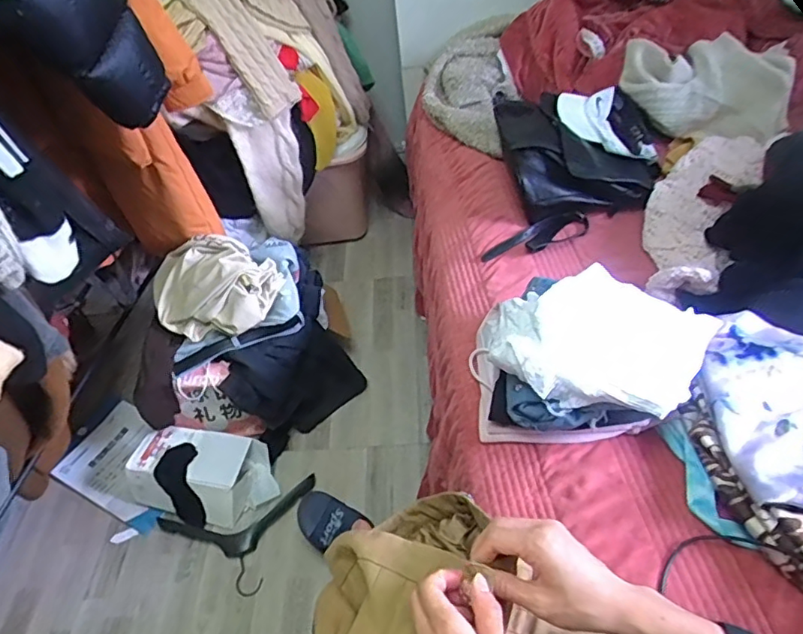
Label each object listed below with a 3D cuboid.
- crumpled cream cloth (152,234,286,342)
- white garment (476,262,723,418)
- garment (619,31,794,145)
[{"bbox_3d":[-0.441,-0.067,1.294,0.308,0.156,0.215,18,52,23],"label":"crumpled cream cloth"},{"bbox_3d":[0.268,0.028,0.783,0.287,0.071,0.217,19,52,23],"label":"white garment"},{"bbox_3d":[0.663,-0.506,1.238,0.350,0.153,0.155,23,54,26],"label":"garment"}]

